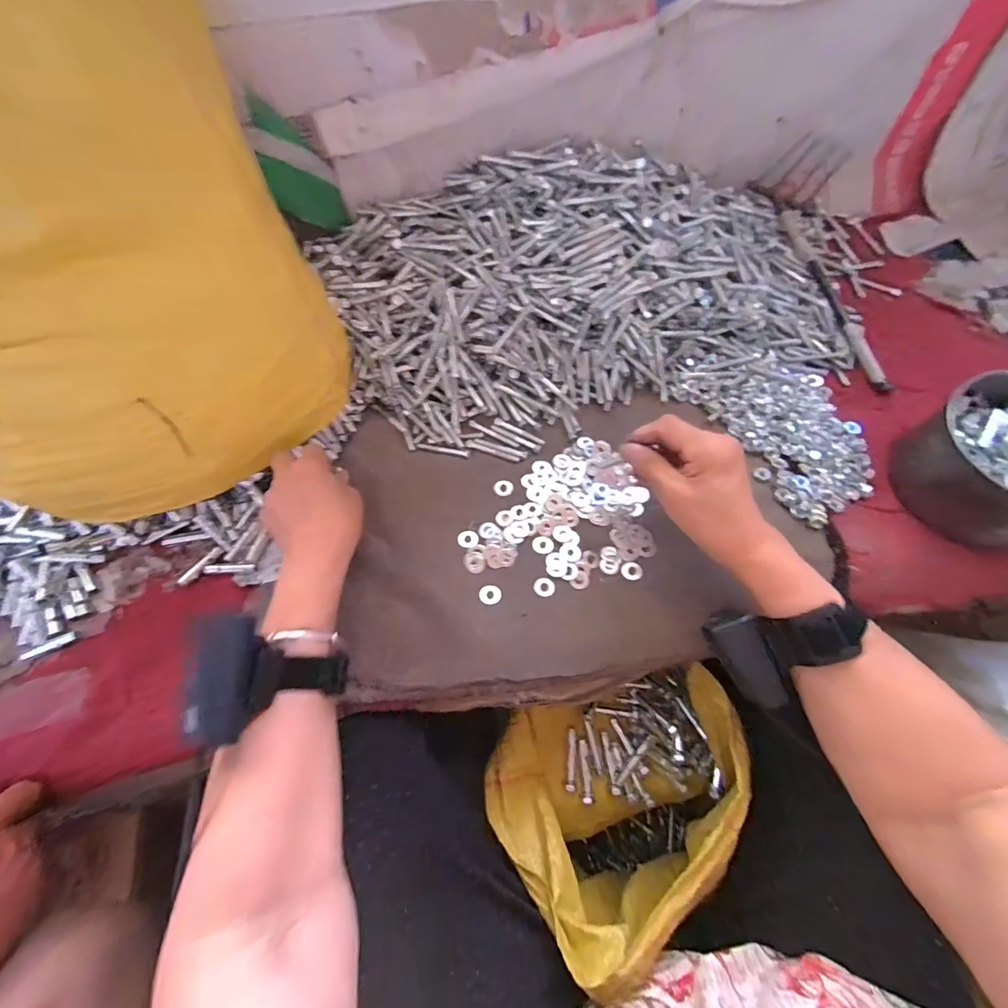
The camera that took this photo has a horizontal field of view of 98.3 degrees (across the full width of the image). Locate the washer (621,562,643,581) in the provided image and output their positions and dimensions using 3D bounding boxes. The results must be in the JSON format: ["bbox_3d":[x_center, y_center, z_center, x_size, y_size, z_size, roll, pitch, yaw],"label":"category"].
[{"bbox_3d":[0.118,0.061,0.400,0.019,0.004,0.016,-8,65,-1],"label":"washer"}]

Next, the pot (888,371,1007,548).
[{"bbox_3d":[0.441,-0.037,0.389,0.156,0.076,0.138,-15,65,-4],"label":"pot"}]

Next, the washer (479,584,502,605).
[{"bbox_3d":[-0.012,0.080,0.388,0.019,0.004,0.017,-7,65,0],"label":"washer"}]

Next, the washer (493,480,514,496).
[{"bbox_3d":[0.000,-0.016,0.431,0.018,0.004,0.017,0,65,1],"label":"washer"}]

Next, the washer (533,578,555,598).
[{"bbox_3d":[0.036,0.075,0.391,0.019,0.004,0.017,-12,65,-2],"label":"washer"}]

